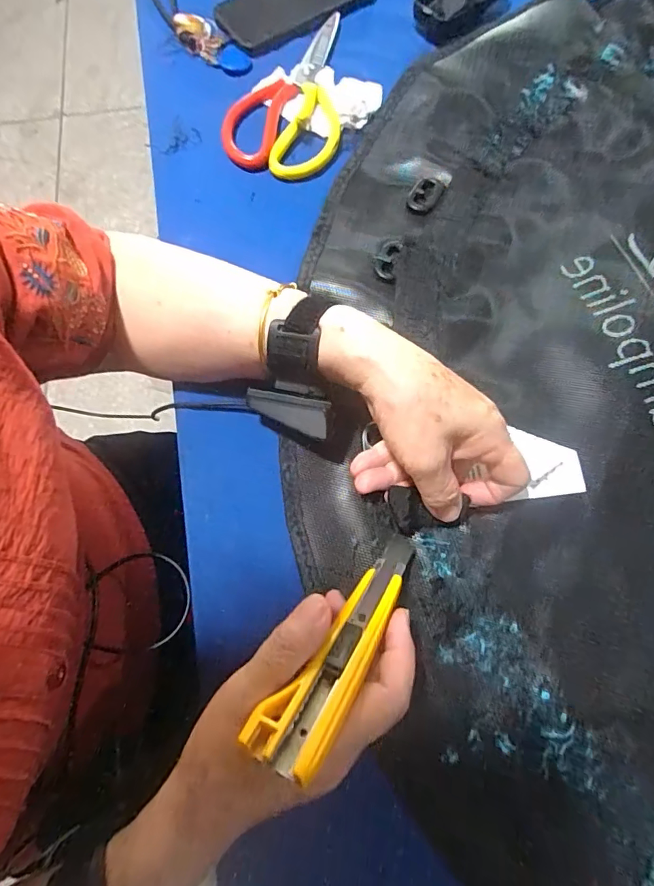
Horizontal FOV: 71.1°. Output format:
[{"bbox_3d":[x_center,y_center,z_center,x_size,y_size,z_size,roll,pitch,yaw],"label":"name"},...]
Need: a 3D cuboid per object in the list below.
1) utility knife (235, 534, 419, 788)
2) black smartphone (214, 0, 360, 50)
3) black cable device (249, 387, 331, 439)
[{"bbox_3d":[0.013,0.110,0.269,0.035,0.018,0.155,33,44,10],"label":"utility knife"},{"bbox_3d":[-0.035,-0.476,0.488,0.165,0.006,0.081,-33,76,-9],"label":"black smartphone"},{"bbox_3d":[-0.027,-0.025,0.329,0.065,0.015,0.026,18,111,22],"label":"black cable device"}]

